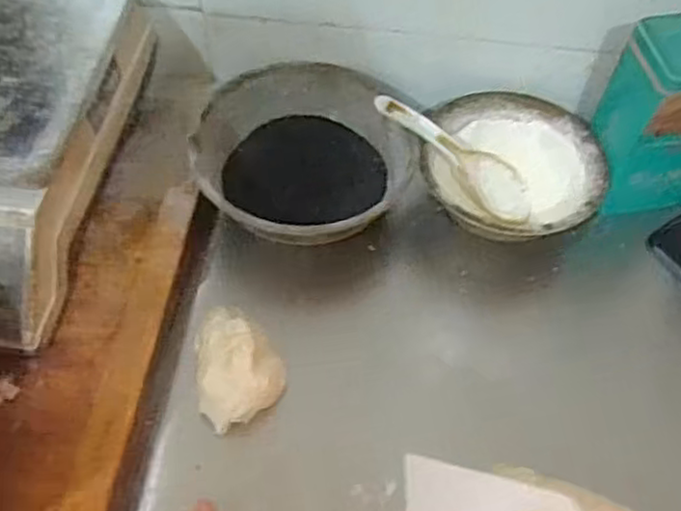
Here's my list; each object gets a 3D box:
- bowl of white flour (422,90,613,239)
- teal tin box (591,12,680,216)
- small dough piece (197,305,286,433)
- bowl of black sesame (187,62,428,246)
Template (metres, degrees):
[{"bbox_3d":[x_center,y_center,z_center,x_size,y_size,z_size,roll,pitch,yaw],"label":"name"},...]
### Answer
[{"bbox_3d":[0.166,-0.080,0.676,0.160,0.060,0.155,12,56,7],"label":"bowl of white flour"},{"bbox_3d":[0.292,-0.123,0.617,0.099,0.179,0.073,-7,56,-6],"label":"teal tin box"},{"bbox_3d":[-0.080,0.085,0.561,0.065,0.030,0.094,-6,56,-6],"label":"small dough piece"},{"bbox_3d":[-0.034,-0.092,0.676,0.202,0.072,0.189,-10,56,-9],"label":"bowl of black sesame"}]

